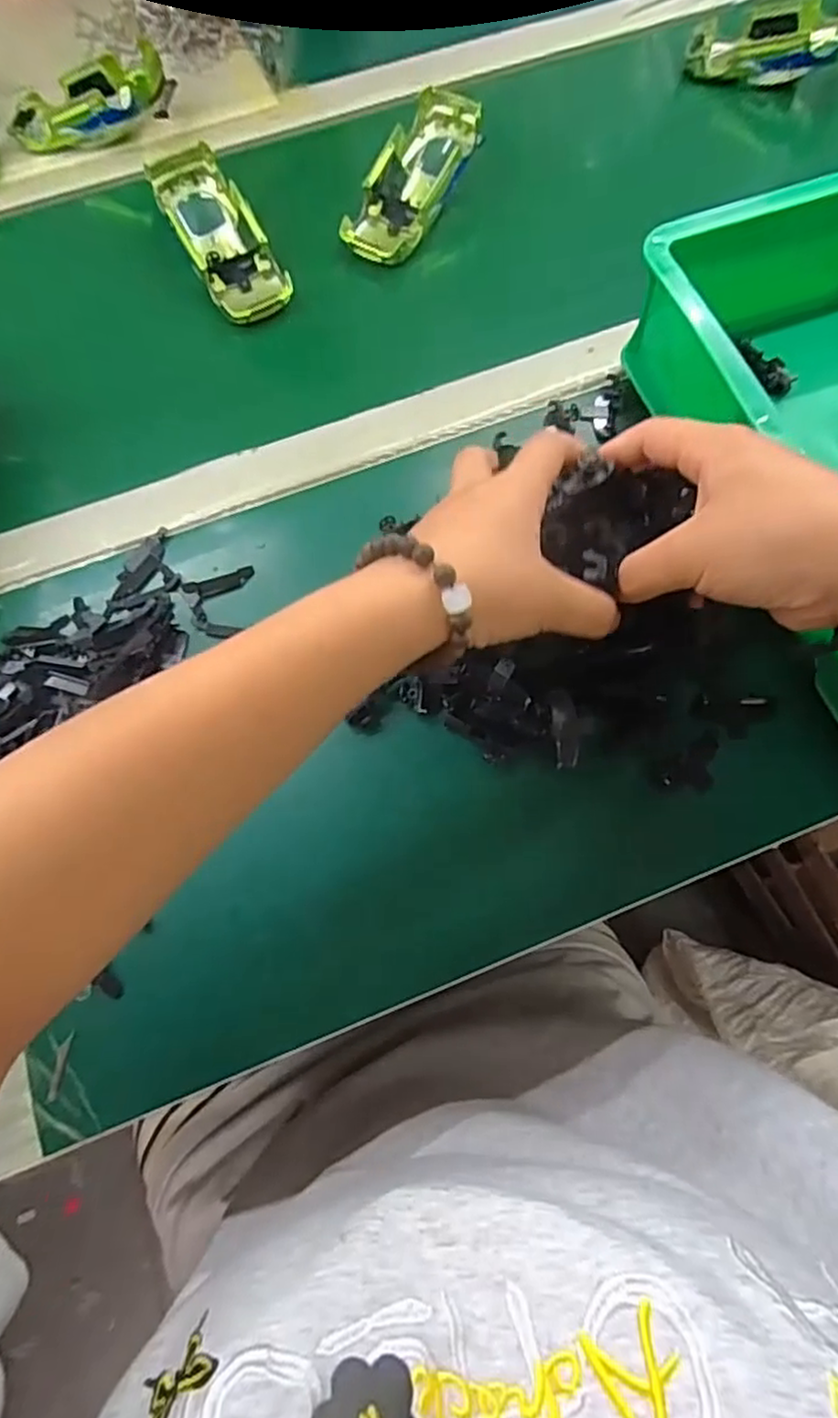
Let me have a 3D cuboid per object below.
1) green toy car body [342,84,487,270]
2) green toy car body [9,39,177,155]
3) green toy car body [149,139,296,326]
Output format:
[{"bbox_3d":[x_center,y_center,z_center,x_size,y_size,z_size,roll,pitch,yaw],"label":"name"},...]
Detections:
[{"bbox_3d":[-0.004,-0.381,0.484,0.055,0.026,0.130,29,88,11],"label":"green toy car body"},{"bbox_3d":[-0.249,-0.463,0.503,0.129,0.041,0.062,-10,70,-1],"label":"green toy car body"},{"bbox_3d":[-0.139,-0.331,0.472,0.053,0.028,0.131,-29,88,-7],"label":"green toy car body"}]

